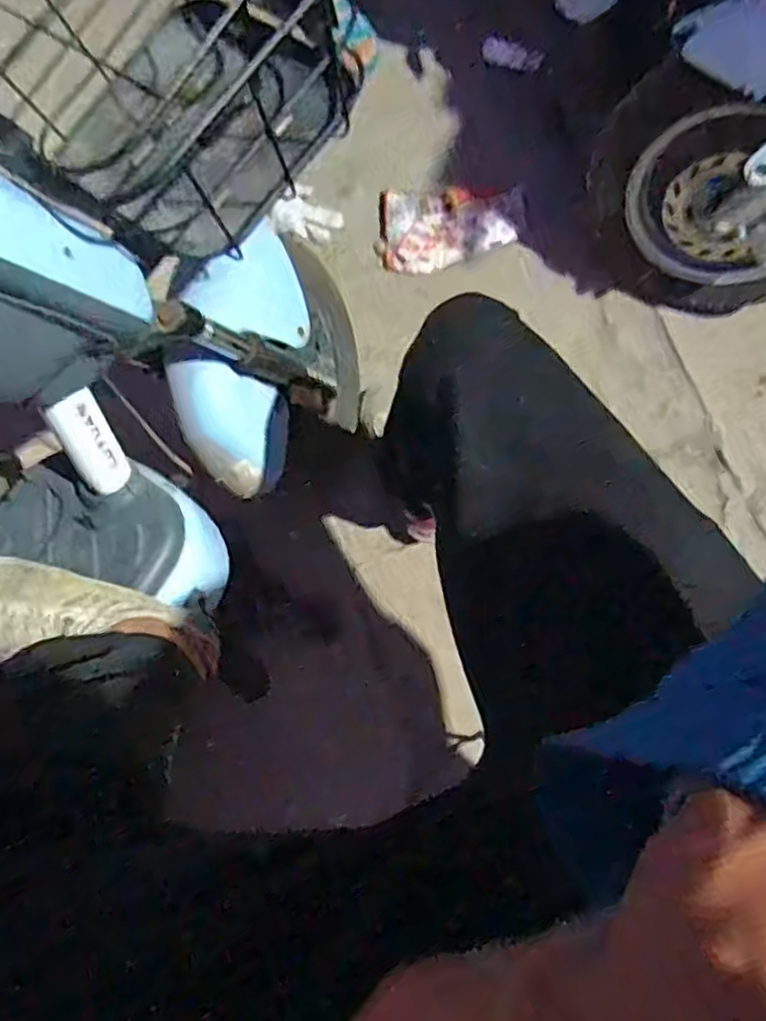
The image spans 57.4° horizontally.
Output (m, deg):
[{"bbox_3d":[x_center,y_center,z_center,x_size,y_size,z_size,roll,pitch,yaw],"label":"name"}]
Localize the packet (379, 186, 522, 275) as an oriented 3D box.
[{"bbox_3d":[0.120,-0.504,1.240,0.250,0.041,0.171,-4,75,-1],"label":"packet"}]

